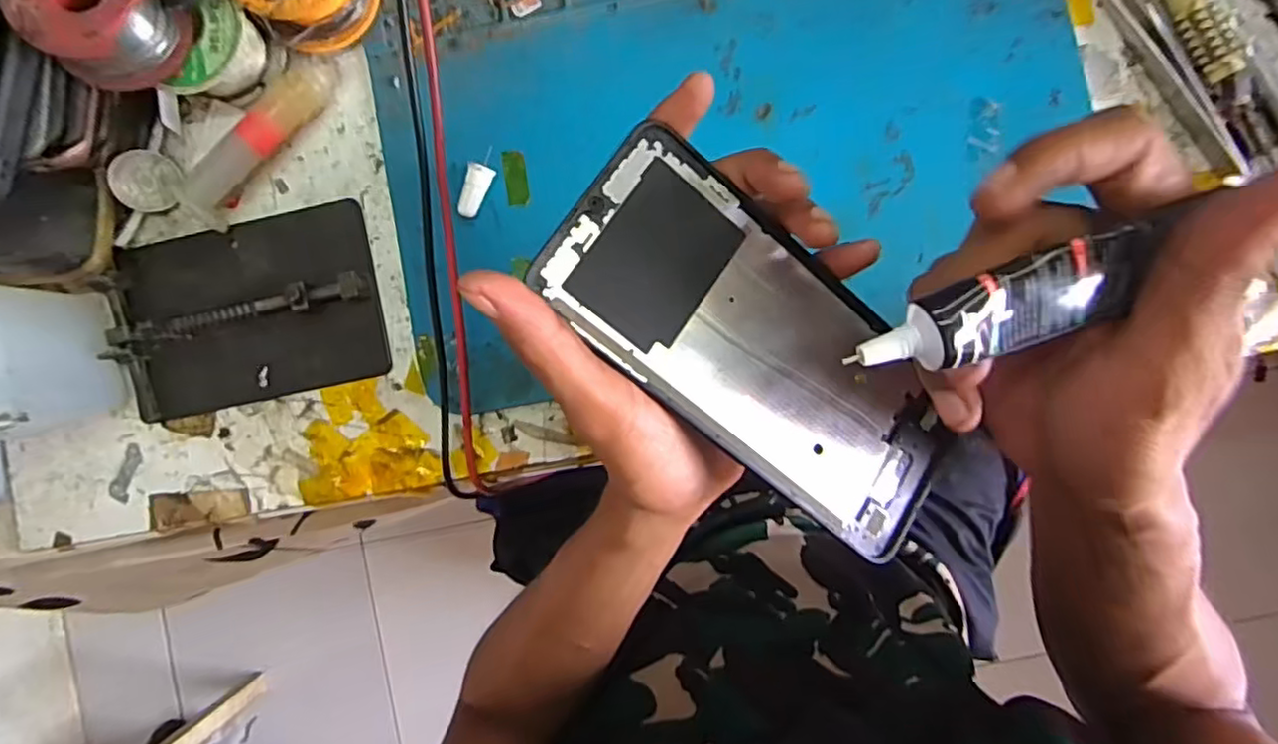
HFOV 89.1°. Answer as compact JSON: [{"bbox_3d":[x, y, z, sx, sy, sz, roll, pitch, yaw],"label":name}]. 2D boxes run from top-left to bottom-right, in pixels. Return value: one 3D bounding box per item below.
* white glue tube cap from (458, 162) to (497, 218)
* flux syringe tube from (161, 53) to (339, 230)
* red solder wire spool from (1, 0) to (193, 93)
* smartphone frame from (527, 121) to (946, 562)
[{"bbox_3d":[-0.071,-0.078,0.281,0.009,0.011,0.023,22,91,4],"label":"white glue tube cap"},{"bbox_3d":[-0.166,-0.102,0.283,0.020,0.021,0.086,39,92,3],"label":"flux syringe tube"},{"bbox_3d":[-0.208,-0.141,0.251,0.043,0.034,0.053,32,92,4],"label":"red solder wire spool"},{"bbox_3d":[0.044,-0.007,0.221,0.158,0.004,0.071,39,77,-15],"label":"smartphone frame"}]

